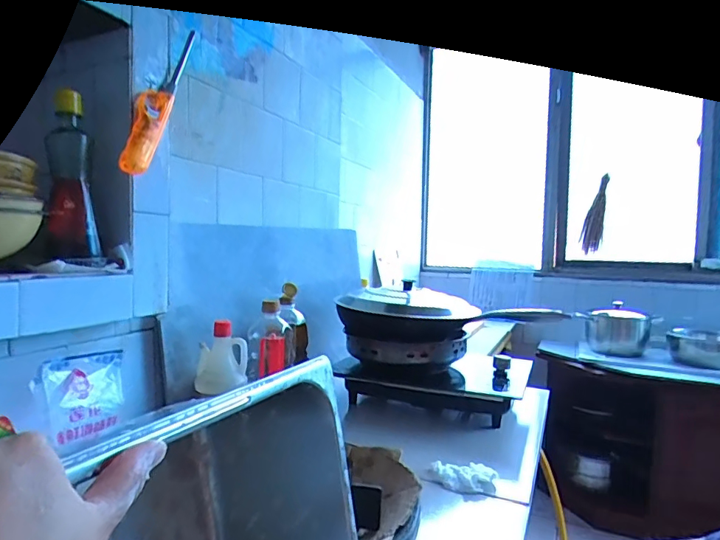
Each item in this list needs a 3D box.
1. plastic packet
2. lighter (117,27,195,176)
[{"bbox_3d":[-0.369,0.167,0.621,0.011,0.106,0.123,-11,-7,24],"label":"plastic packet"},{"bbox_3d":[-0.293,-0.259,0.692,0.026,0.277,0.048,2,-28,14],"label":"lighter"}]

